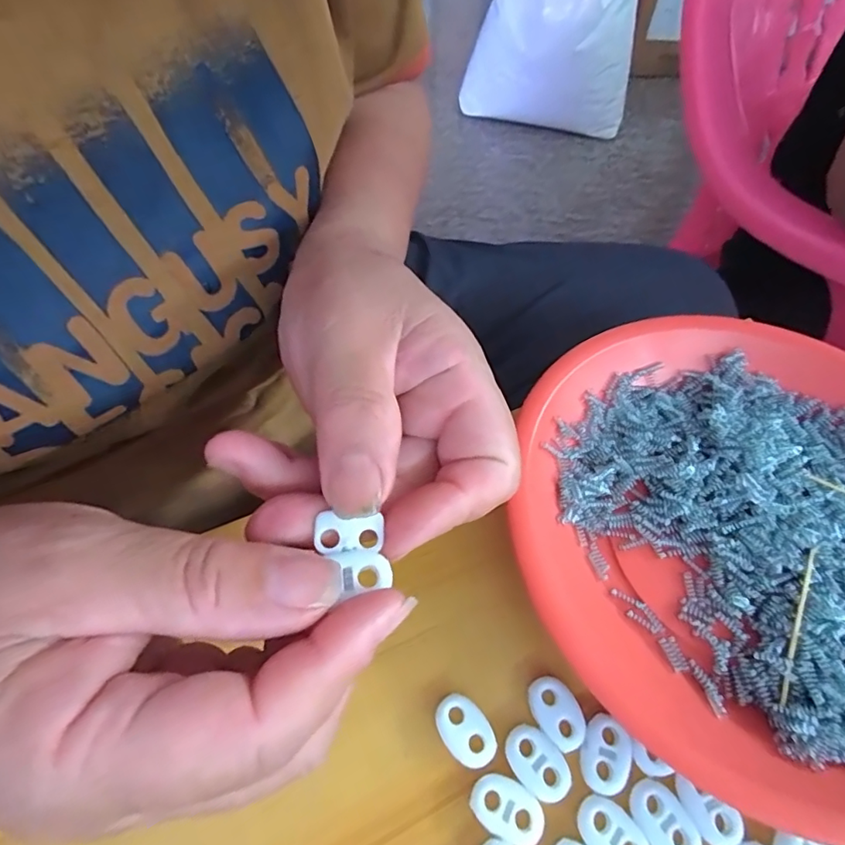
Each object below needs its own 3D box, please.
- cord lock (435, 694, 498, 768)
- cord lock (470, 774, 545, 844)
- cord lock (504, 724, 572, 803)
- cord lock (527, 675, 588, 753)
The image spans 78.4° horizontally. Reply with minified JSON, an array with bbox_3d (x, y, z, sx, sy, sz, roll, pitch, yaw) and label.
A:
[{"bbox_3d":[0.014,0.102,0.172,0.015,0.006,0.022,-33,61,-17],"label":"cord lock"},{"bbox_3d":[0.026,0.119,0.158,0.022,0.004,0.015,31,64,21],"label":"cord lock"},{"bbox_3d":[0.037,0.108,0.164,0.014,0.004,0.022,-36,62,-18],"label":"cord lock"},{"bbox_3d":[0.045,0.096,0.172,0.015,0.004,0.022,-22,59,-10],"label":"cord lock"}]

